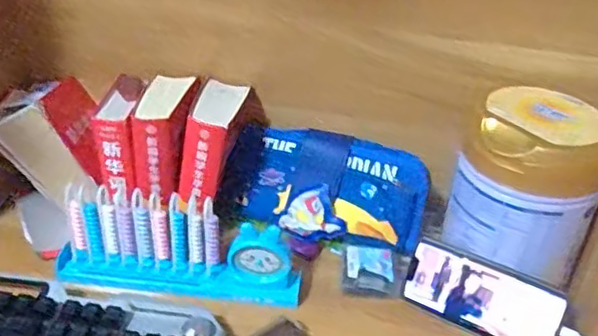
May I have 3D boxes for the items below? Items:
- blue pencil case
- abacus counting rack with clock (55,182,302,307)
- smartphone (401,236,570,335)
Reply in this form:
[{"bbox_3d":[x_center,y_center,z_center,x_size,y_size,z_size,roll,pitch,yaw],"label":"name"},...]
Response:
[{"bbox_3d":[0.030,0.019,0.690,0.219,0.108,0.050,15,-5,17],"label":"blue pencil case"},{"bbox_3d":[-0.117,0.075,0.612,0.233,0.093,0.042,5,33,3],"label":"abacus counting rack with clock"},{"bbox_3d":[0.170,0.121,0.587,0.143,0.068,0.007,21,12,24],"label":"smartphone"}]

